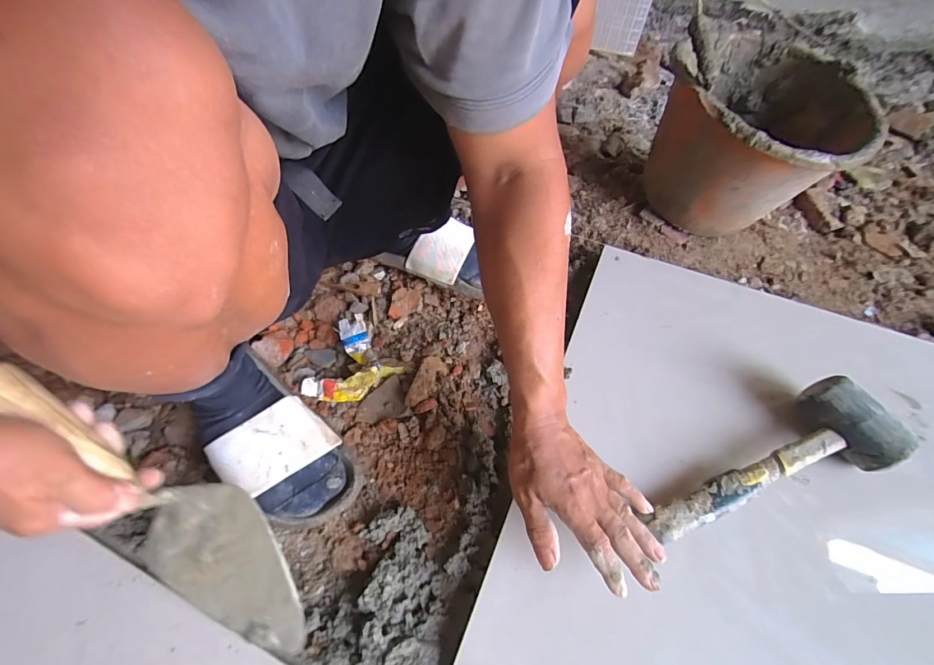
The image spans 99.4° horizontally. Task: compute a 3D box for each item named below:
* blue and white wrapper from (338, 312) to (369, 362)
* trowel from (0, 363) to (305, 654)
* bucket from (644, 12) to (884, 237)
[{"bbox_3d":[-0.150,0.010,0.529,0.037,0.014,0.063,-13,86,4],"label":"blue and white wrapper"},{"bbox_3d":[-0.237,0.142,0.313,0.086,0.301,0.059,-42,21,-25],"label":"trowel"},{"bbox_3d":[0.415,-0.274,0.582,0.252,0.243,0.239,1,56,-1],"label":"bucket"}]

